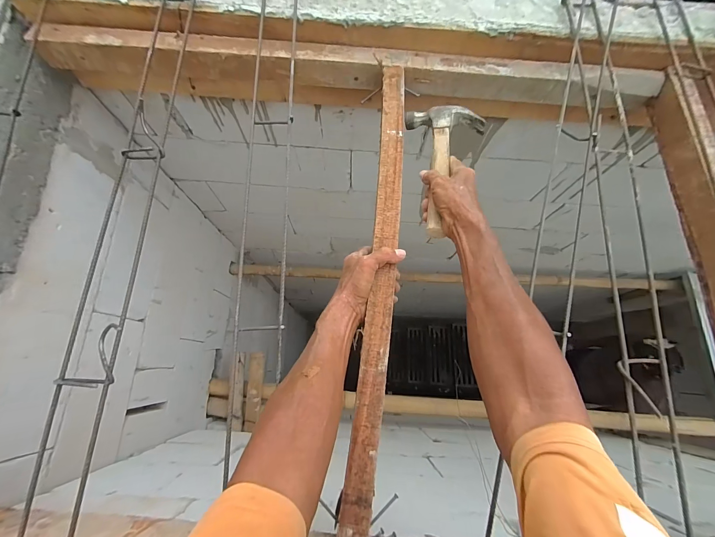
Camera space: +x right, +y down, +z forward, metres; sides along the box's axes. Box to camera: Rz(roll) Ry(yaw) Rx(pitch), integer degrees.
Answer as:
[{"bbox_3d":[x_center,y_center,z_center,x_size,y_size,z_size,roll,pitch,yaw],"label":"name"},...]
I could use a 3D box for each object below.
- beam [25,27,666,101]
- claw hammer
[{"bbox_3d":[-0.010,-0.363,0.565,1.074,0.077,0.060,4,73,1],"label":"beam"},{"bbox_3d":[0.136,-0.158,0.486,0.124,0.043,0.249,7,65,1],"label":"claw hammer"}]

